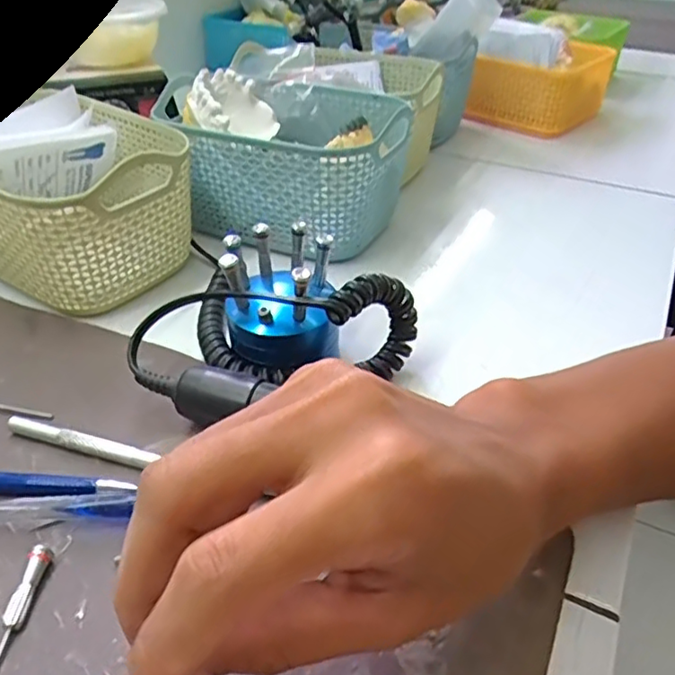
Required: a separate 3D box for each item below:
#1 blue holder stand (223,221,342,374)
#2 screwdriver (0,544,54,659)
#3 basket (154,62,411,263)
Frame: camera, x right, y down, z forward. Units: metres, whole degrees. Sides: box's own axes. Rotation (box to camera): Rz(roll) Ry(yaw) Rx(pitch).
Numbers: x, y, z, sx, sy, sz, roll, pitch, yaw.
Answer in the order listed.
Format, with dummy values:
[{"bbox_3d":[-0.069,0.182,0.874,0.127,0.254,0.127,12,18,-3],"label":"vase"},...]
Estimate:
[{"bbox_3d":[-0.029,-0.019,0.320,0.060,0.062,0.057,1,37,1],"label":"blue holder stand"},{"bbox_3d":[-0.114,0.101,0.213,0.008,0.009,0.059,2,37,1],"label":"screwdriver"},{"bbox_3d":[-0.031,-0.131,0.443,0.159,0.081,0.124,17,40,20],"label":"basket"}]

